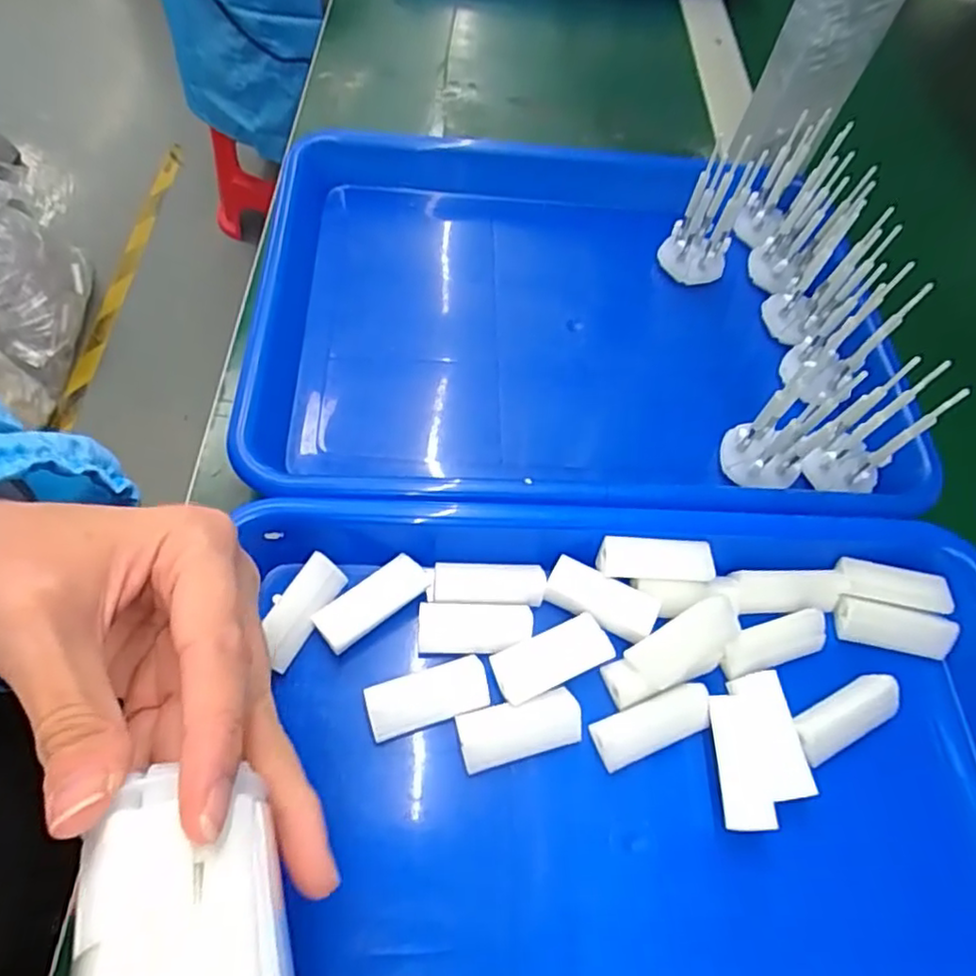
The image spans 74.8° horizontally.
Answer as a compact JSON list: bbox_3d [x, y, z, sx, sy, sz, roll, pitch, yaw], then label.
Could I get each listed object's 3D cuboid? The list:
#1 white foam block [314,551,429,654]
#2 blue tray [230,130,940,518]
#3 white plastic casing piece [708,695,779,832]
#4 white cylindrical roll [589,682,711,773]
[{"bbox_3d":[-0.047,0.046,0.260,0.046,0.009,0.017,-34,68,-20],"label":"white foam block"},{"bbox_3d":[0.044,-0.093,0.349,0.352,0.040,0.250,-1,61,-4],"label":"blue tray"},{"bbox_3d":[0.094,0.103,0.239,0.018,0.013,0.045,-1,61,-4],"label":"white plastic casing piece"},{"bbox_3d":[0.063,0.091,0.245,0.046,0.011,0.017,-18,63,-13],"label":"white cylindrical roll"}]

